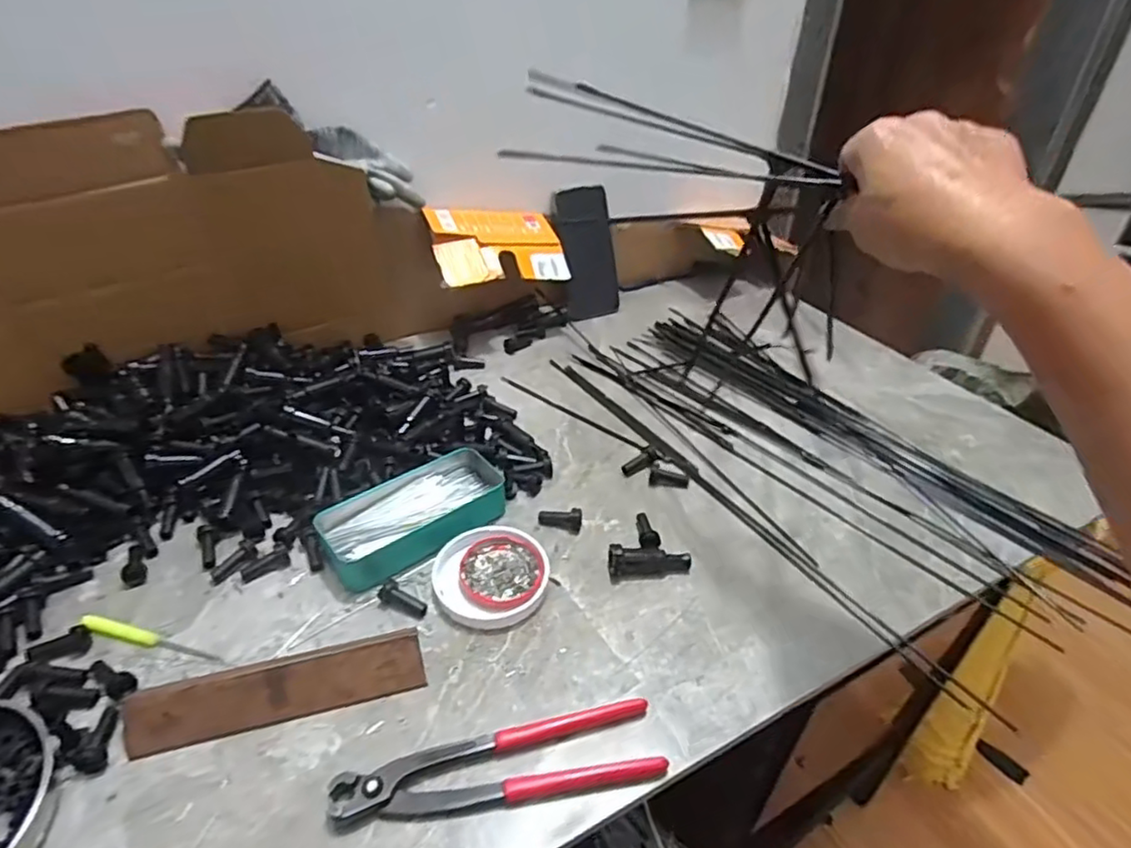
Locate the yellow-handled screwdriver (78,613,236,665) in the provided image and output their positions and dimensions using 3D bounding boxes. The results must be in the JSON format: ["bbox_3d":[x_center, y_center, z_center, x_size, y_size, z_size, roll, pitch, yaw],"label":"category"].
[{"bbox_3d":[-0.289,0.150,0.458,0.110,0.010,0.011,8,36,9],"label":"yellow-handled screwdriver"}]

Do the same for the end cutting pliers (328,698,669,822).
[{"bbox_3d":[-0.039,0.207,0.394,0.193,0.016,0.045,-6,38,-11],"label":"end cutting pliers"}]

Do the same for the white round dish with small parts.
[{"bbox_3d":[-0.057,0.117,0.507,0.086,0.020,0.081,2,37,-1],"label":"white round dish with small parts"}]

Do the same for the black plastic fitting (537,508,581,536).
[{"bbox_3d":[-0.005,0.083,0.563,0.037,0.012,0.019,6,37,4],"label":"black plastic fitting"}]

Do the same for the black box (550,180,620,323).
[{"bbox_3d":[0.028,-0.226,0.864,0.078,0.168,0.036,-23,22,-32],"label":"black box"}]

